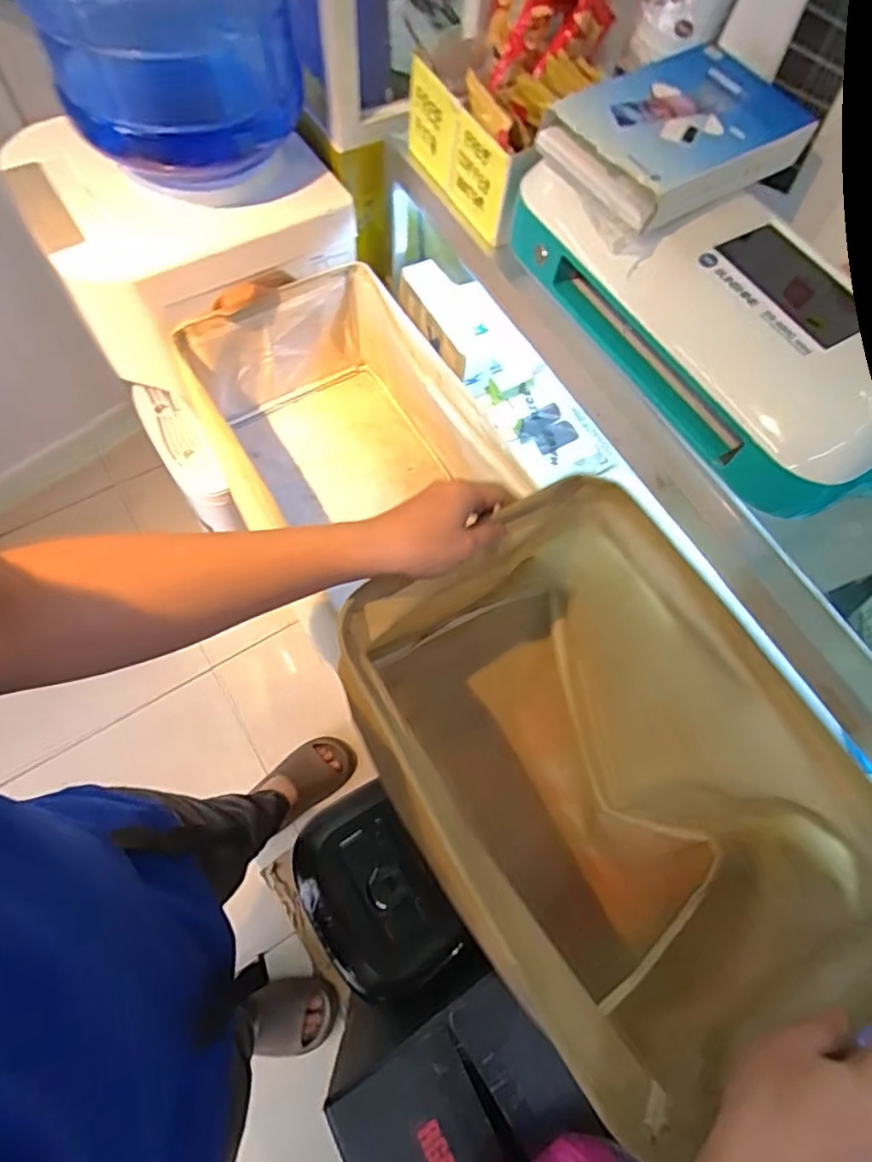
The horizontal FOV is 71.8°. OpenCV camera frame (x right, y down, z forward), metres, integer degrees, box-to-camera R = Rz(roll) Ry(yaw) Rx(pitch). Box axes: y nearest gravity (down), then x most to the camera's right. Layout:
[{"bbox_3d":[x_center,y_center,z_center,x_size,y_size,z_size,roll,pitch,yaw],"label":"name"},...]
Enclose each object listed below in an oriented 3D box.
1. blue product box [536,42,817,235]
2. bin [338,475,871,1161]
[{"bbox_3d":[0.205,-0.377,0.504,0.214,0.038,0.134,-30,71,-15],"label":"blue product box"},{"bbox_3d":[0.129,0.173,0.543,0.289,0.234,0.411,-27,70,-14],"label":"bin"}]

